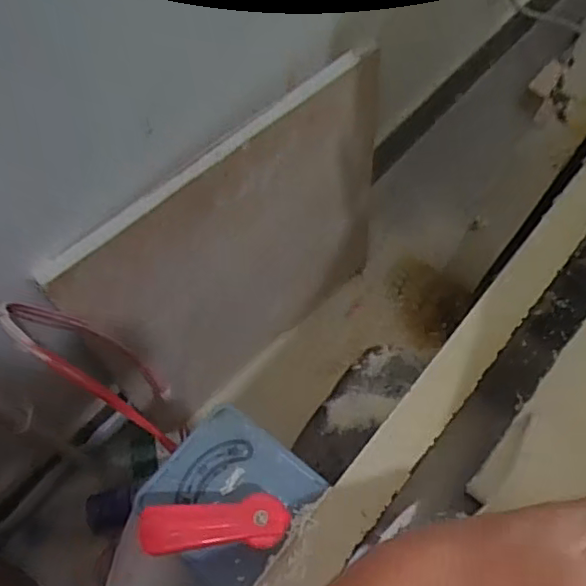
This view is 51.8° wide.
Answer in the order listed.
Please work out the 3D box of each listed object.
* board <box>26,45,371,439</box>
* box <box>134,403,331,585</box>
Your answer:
[{"bbox_3d":[-0.054,-0.035,0.807,0.034,0.449,0.480,37,63,28],"label":"board"},{"bbox_3d":[-0.041,0.118,0.353,0.088,0.068,0.095,36,69,14],"label":"box"}]

